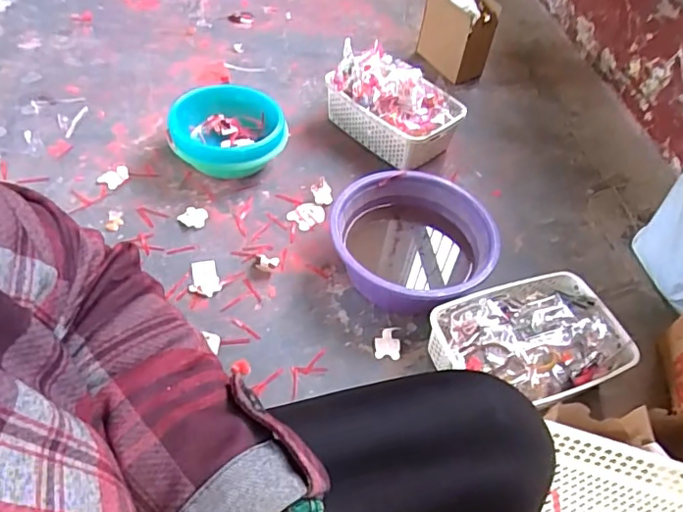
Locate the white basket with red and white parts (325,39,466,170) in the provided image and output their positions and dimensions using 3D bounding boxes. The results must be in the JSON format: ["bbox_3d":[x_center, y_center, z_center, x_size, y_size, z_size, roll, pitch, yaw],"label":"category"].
[{"bbox_3d":[0.108,-0.326,1.236,0.288,0.168,0.170,36,55,22],"label":"white basket with red and white parts"}]

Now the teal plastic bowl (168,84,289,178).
[{"bbox_3d":[-0.238,-0.248,1.163,0.224,0.110,0.223,3,50,-4],"label":"teal plastic bowl"}]

